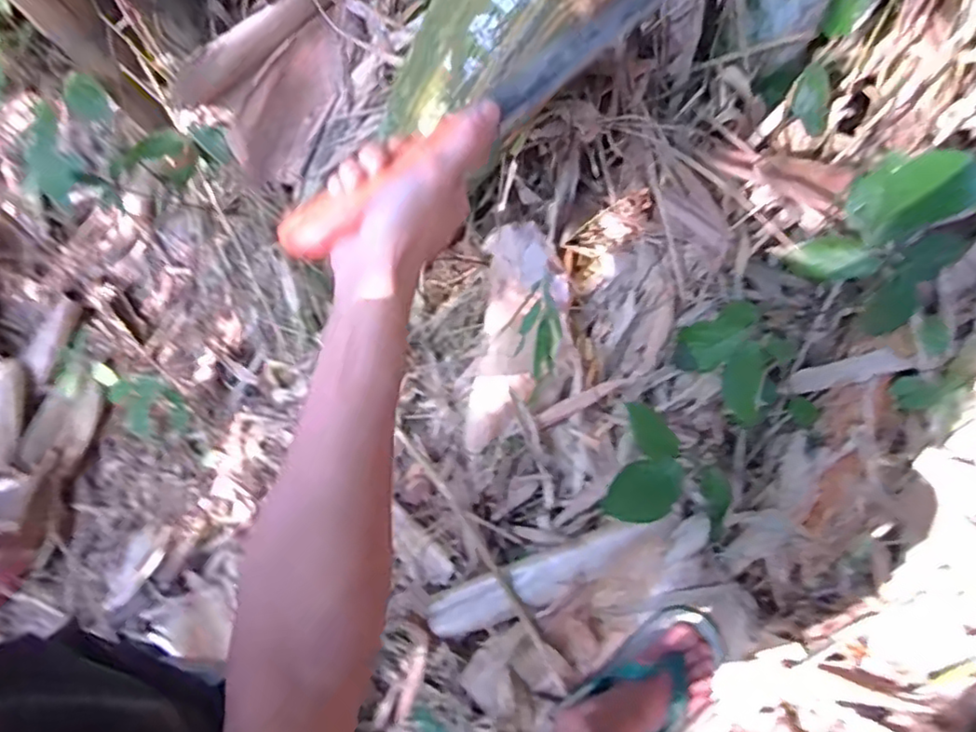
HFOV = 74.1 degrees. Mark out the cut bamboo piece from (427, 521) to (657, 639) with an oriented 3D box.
[{"bbox_3d":[0.069,0.294,0.886,0.337,0.025,0.064,-28,68,11],"label":"cut bamboo piece"}]

